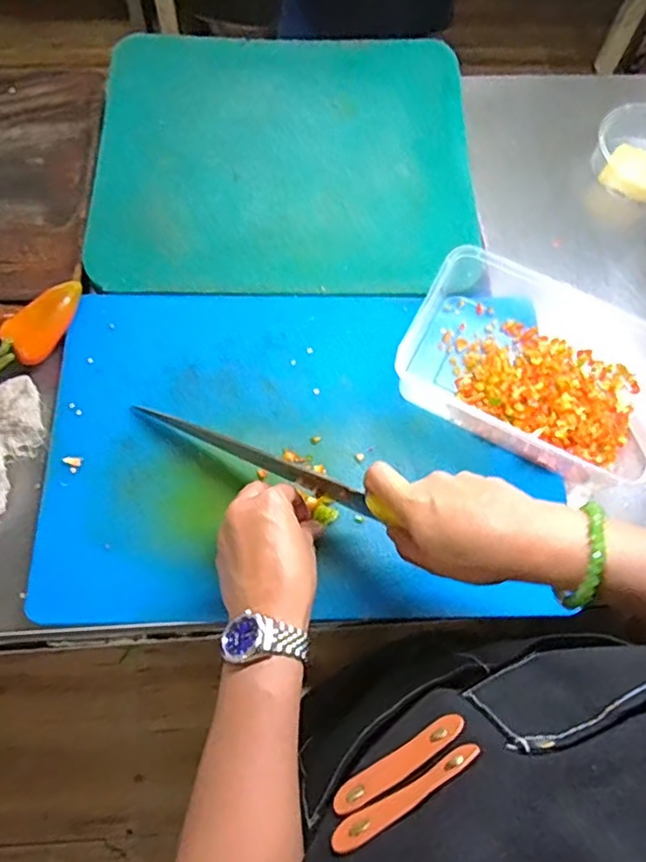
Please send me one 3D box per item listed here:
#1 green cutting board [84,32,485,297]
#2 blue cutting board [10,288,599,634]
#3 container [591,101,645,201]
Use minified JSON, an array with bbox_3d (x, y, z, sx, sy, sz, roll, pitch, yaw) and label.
[{"bbox_3d":[-0.038,-0.295,0.647,0.385,0.022,0.346,-2,69,-3],"label":"green cutting board"},{"bbox_3d":[-0.024,0.009,0.531,0.408,0.023,0.298,1,72,-2],"label":"blue cutting board"},{"bbox_3d":[0.352,-0.307,0.667,0.105,0.042,0.099,1,69,-2],"label":"container"}]

